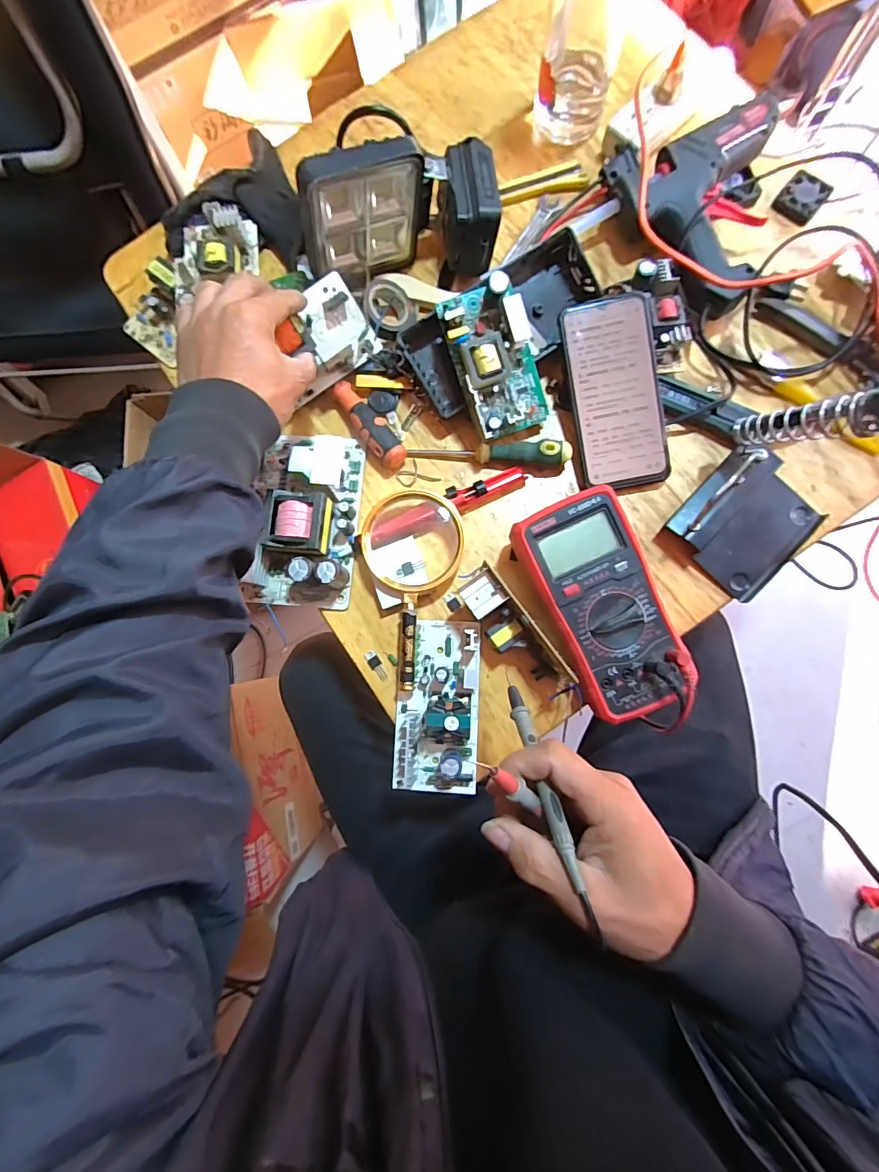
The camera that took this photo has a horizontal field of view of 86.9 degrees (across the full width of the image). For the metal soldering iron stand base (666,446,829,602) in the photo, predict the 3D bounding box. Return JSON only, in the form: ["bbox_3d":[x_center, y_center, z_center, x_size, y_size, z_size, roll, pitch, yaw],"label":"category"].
[{"bbox_3d":[0.273,-0.057,0.408,0.100,0.033,0.109,44,87,8],"label":"metal soldering iron stand base"}]

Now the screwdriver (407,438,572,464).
[{"bbox_3d":[0.045,-0.121,0.429,0.147,0.021,0.020,0,82,4],"label":"screwdriver"}]

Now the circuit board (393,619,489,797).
[{"bbox_3d":[-0.001,0.102,0.394,0.070,0.043,0.147,9,80,5],"label":"circuit board"}]

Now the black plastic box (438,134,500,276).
[{"bbox_3d":[0.027,-0.348,0.429,0.050,0.051,0.092,-4,82,3],"label":"black plastic box"}]

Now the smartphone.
[{"bbox_3d":[0.159,-0.173,0.417,0.076,0.009,0.165,-10,95,2],"label":"smartphone"}]

